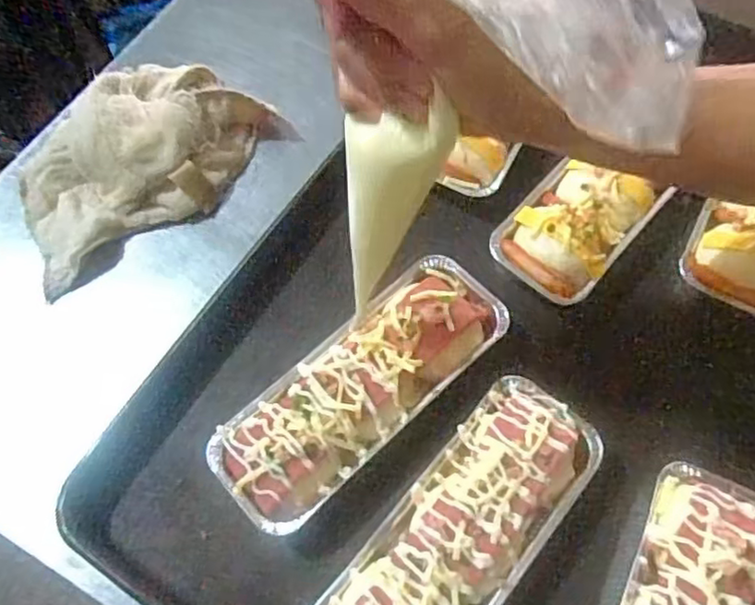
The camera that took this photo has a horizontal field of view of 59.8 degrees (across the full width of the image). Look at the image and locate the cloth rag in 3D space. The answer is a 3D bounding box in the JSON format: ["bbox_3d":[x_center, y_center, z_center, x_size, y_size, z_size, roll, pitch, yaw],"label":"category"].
[{"bbox_3d":[-0.183,-0.120,0.508,0.211,0.048,0.126,-34,68,-14],"label":"cloth rag"}]

